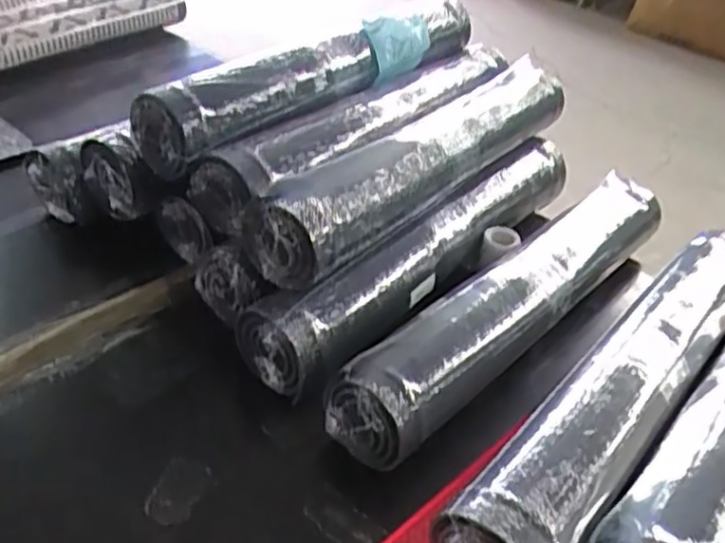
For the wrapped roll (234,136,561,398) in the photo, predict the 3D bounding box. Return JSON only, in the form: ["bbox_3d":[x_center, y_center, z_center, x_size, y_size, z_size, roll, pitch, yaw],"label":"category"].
[{"bbox_3d":[0.081,-0.039,0.887,0.093,0.102,0.522,33,44,29],"label":"wrapped roll"}]

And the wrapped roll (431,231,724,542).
[{"bbox_3d":[0.273,0.113,0.725,0.108,0.098,0.544,33,44,29],"label":"wrapped roll"}]

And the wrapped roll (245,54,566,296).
[{"bbox_3d":[0.082,-0.142,0.866,0.102,0.098,0.489,34,45,30],"label":"wrapped roll"}]

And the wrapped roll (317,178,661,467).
[{"bbox_3d":[0.188,0.029,0.813,0.533,0.082,0.084,-27,49,-37],"label":"wrapped roll"}]

